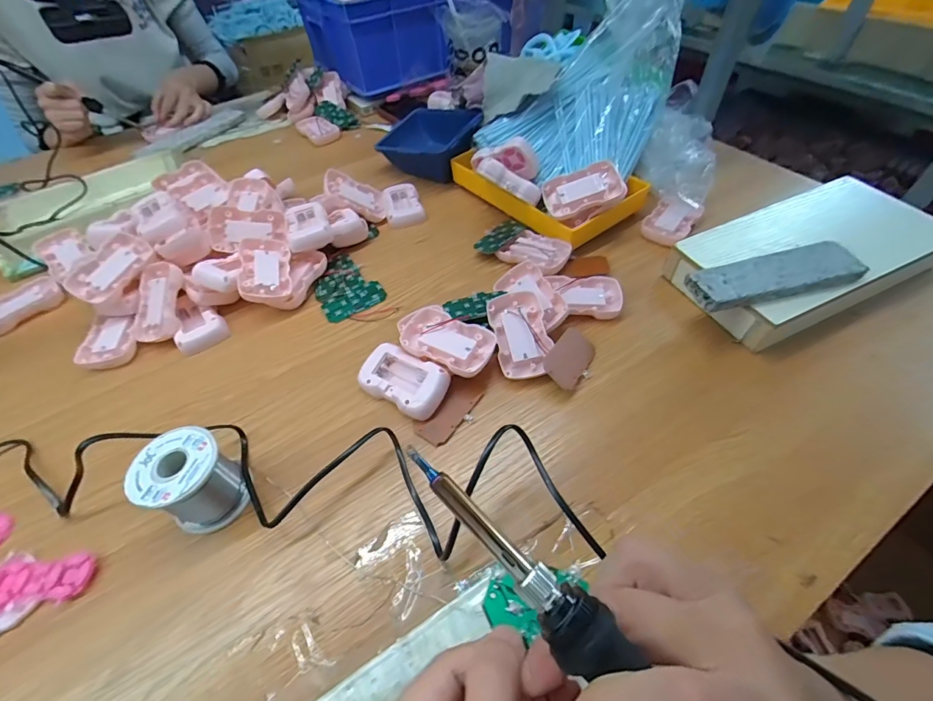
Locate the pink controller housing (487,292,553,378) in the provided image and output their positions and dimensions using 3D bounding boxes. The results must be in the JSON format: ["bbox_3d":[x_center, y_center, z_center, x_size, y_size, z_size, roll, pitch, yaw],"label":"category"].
[{"bbox_3d":[0.054,-0.016,0.418,0.053,0.018,0.088,-14,70,4],"label":"pink controller housing"}]

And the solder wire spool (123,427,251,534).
[{"bbox_3d":[-0.217,0.102,0.332,0.061,0.065,0.060,-2,52,2],"label":"solder wire spool"}]

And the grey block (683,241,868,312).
[{"bbox_3d":[0.293,-0.071,0.399,0.154,0.022,0.043,-9,52,-3],"label":"grey block"}]

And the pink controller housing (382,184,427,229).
[{"bbox_3d":[-0.090,-0.207,0.596,0.050,0.016,0.080,-15,52,-8],"label":"pink controller housing"}]

